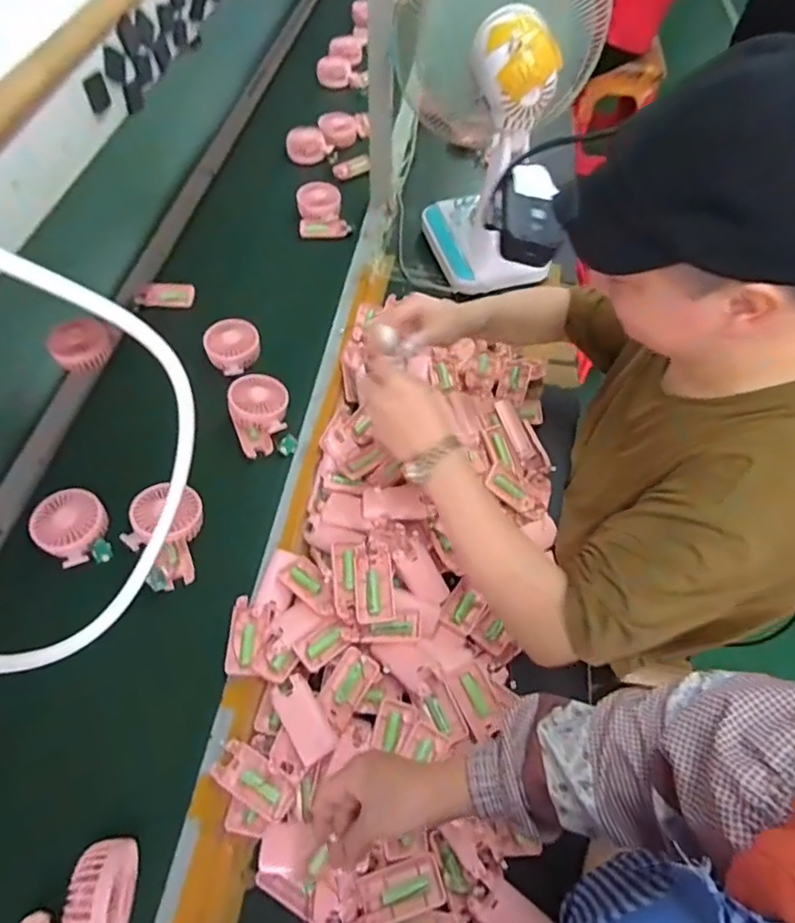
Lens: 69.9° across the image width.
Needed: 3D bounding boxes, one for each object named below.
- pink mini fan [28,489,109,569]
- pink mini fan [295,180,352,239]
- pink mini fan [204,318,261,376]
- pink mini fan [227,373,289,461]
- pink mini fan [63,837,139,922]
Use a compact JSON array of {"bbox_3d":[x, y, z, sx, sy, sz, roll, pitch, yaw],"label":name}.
[{"bbox_3d":[-0.441,0.087,0.771,0.098,0.037,0.092,32,63,17],"label":"pink mini fan"},{"bbox_3d":[-0.160,-0.526,1.200,0.098,0.059,0.116,-9,59,-7],"label":"pink mini fan"},{"bbox_3d":[-0.275,-0.196,0.959,0.087,0.033,0.090,0,59,-1],"label":"pink mini fan"},{"bbox_3d":[-0.213,-0.074,0.871,0.085,0.052,0.115,-2,59,-2],"label":"pink mini fan"},{"bbox_3d":[-0.278,0.411,0.532,0.040,0.064,0.095,-1,59,-2],"label":"pink mini fan"}]

